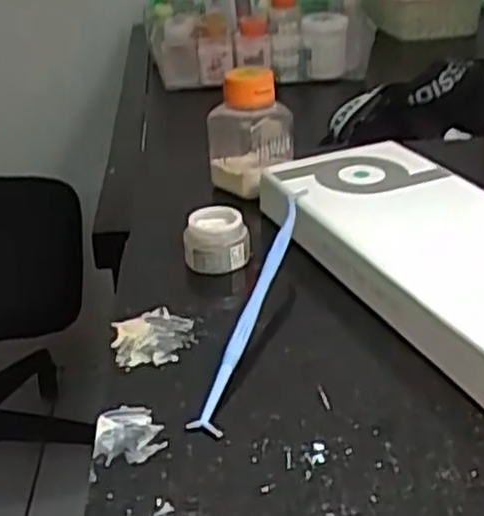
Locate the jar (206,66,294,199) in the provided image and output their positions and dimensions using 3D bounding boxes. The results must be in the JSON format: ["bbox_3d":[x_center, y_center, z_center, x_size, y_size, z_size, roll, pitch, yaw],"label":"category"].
[{"bbox_3d":[0.004,-0.076,0.473,0.051,0.070,0.048,-1,28,3],"label":"jar"}]

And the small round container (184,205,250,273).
[{"bbox_3d":[-0.013,-0.010,0.409,0.030,0.027,0.029,-2,28,1],"label":"small round container"}]

